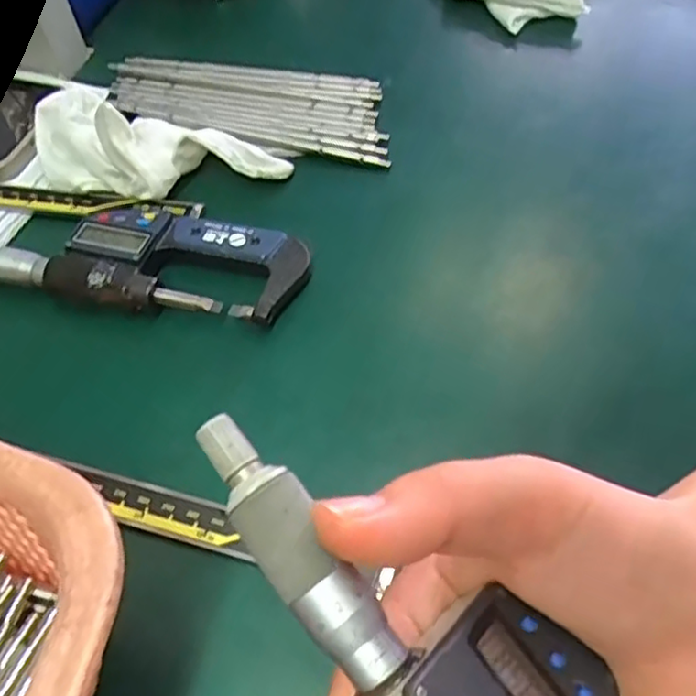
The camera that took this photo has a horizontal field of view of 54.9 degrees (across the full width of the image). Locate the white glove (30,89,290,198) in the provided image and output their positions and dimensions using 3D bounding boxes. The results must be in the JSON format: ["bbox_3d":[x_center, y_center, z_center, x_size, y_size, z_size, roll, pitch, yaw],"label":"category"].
[{"bbox_3d":[-0.102,-0.103,0.339,0.128,0.024,0.059,19,58,16],"label":"white glove"}]

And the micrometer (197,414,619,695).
[{"bbox_3d":[0.026,0.073,0.146,0.157,0.024,0.049,43,65,4],"label":"micrometer"}]

